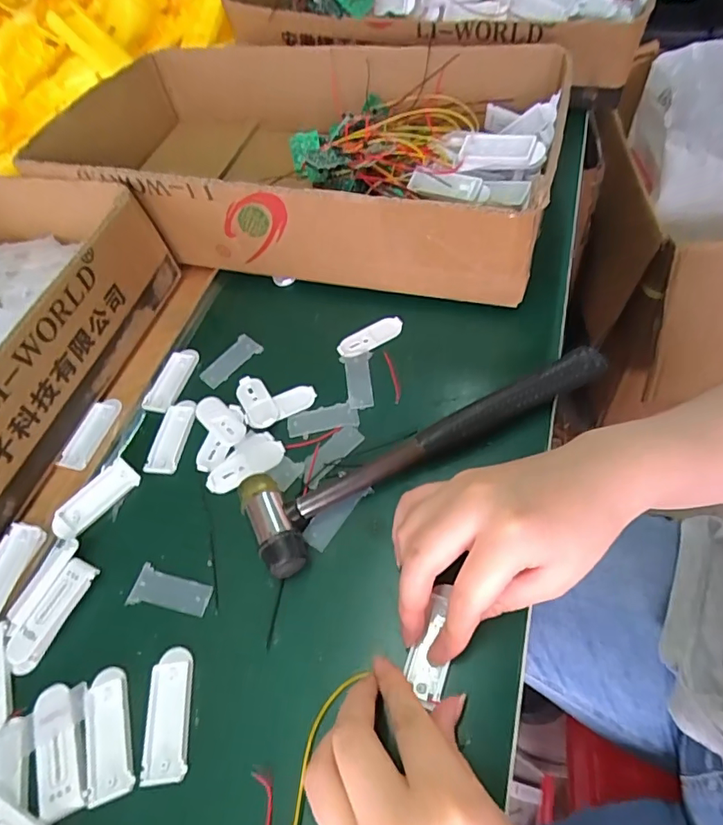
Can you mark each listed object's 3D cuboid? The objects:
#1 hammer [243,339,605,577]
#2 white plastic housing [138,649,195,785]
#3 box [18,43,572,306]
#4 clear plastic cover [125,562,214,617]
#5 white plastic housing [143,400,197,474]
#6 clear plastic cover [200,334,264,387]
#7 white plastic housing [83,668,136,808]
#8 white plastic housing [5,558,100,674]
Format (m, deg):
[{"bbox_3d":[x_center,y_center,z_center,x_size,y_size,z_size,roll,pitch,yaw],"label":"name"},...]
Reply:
[{"bbox_3d":[0.039,0.015,0.309,0.229,0.033,0.060,-30,55,-9],"label":"hammer"},{"bbox_3d":[-0.096,0.149,0.253,0.021,0.004,0.058,-11,55,4],"label":"white plastic housing"},{"bbox_3d":[-0.057,-0.225,0.434,0.423,0.081,0.236,10,59,18],"label":"box"},{"bbox_3d":[-0.109,0.102,0.290,0.047,0.004,0.021,5,57,15],"label":"clear plastic cover"},{"bbox_3d":[-0.130,0.016,0.348,0.023,0.004,0.056,0,56,12],"label":"white plastic housing"},{"bbox_3d":[-0.098,-0.038,0.380,0.020,0.009,0.047,31,67,28],"label":"clear plastic cover"},{"bbox_3d":[-0.126,0.159,0.252,0.021,0.004,0.056,-22,55,-3],"label":"white plastic housing"},{"bbox_3d":[-0.175,0.113,0.285,0.020,0.005,0.060,17,61,22],"label":"white plastic housing"}]

